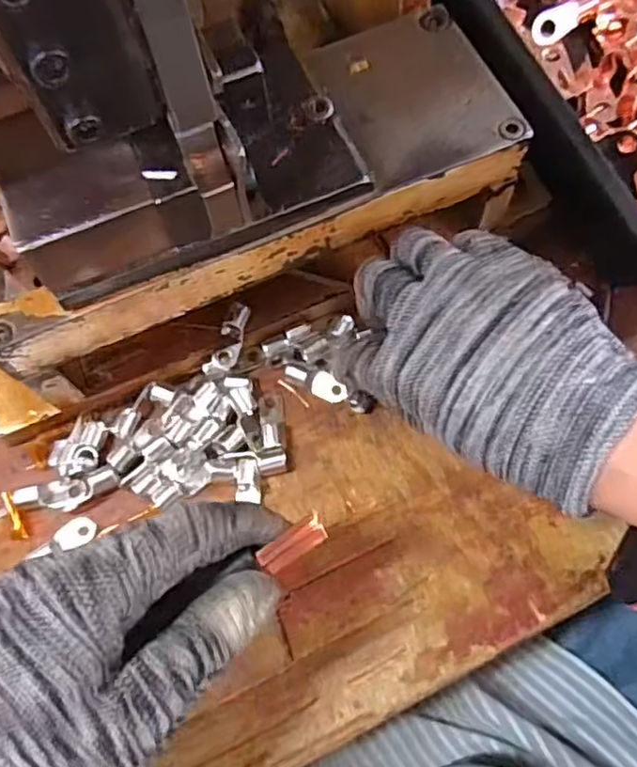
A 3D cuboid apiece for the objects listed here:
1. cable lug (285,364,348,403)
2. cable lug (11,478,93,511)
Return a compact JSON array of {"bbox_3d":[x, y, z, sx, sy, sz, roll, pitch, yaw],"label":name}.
[{"bbox_3d":[-0.001,-0.001,0.319,0.031,0.010,0.013,20,71,10],"label":"cable lug"},{"bbox_3d":[-0.125,0.053,0.307,0.037,0.009,0.015,-9,68,-1],"label":"cable lug"}]

